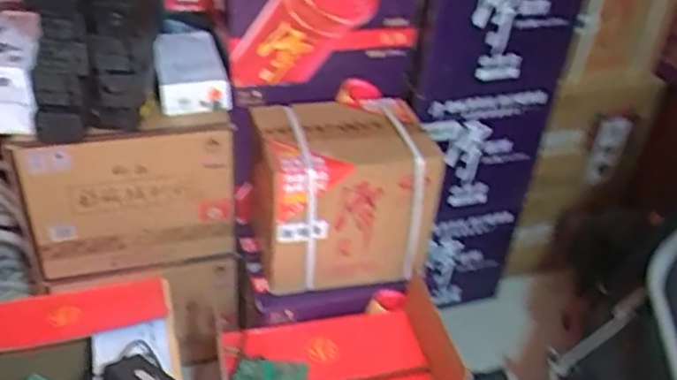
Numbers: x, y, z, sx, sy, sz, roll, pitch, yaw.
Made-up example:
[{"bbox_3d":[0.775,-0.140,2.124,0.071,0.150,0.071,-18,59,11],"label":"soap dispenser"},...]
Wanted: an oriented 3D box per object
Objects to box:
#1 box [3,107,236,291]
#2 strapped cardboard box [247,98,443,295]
[{"bbox_3d":[-0.386,0.034,1.241,0.379,0.332,0.059,-6,33,-14],"label":"box"},{"bbox_3d":[-0.003,0.017,1.291,0.331,0.302,0.218,-2,37,-10],"label":"strapped cardboard box"}]

